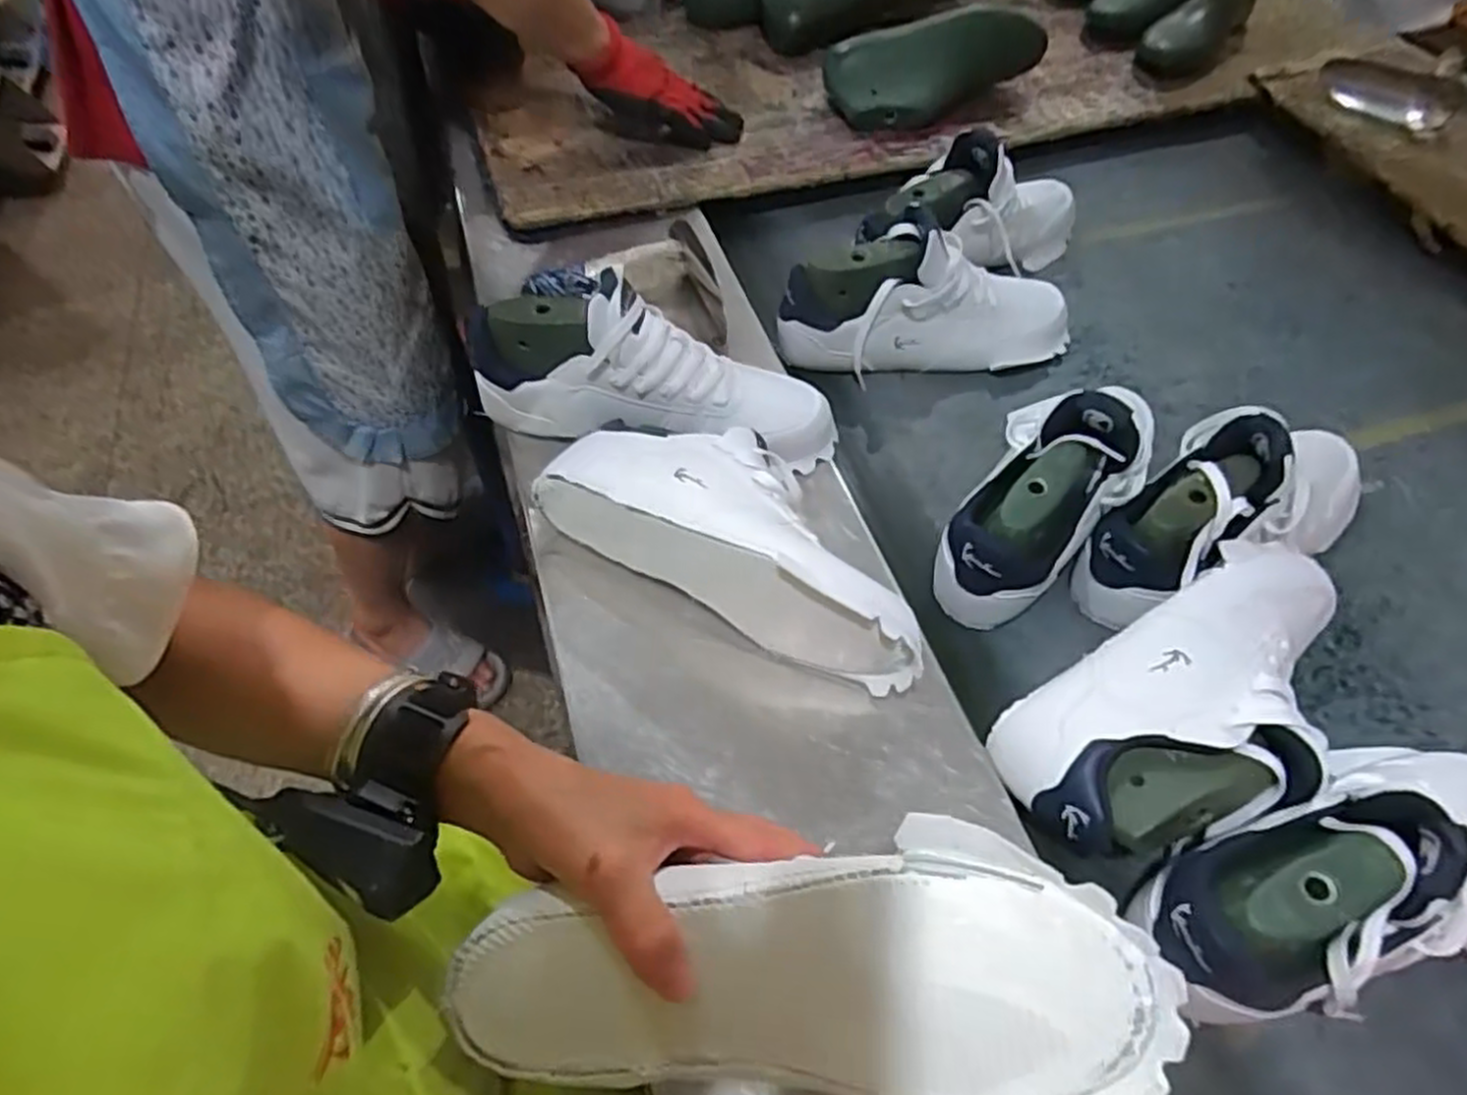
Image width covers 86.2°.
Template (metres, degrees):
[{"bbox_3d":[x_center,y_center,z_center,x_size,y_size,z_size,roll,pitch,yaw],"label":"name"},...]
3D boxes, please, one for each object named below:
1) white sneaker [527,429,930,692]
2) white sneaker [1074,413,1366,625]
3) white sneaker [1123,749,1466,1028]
[{"bbox_3d":[0.010,-0.014,0.526,0.274,0.087,0.117,26,58,16],"label":"white sneaker"},{"bbox_3d":[0.374,-0.042,0.571,0.256,0.110,0.088,-18,57,-14],"label":"white sneaker"},{"bbox_3d":[0.350,0.174,0.420,0.259,0.131,0.104,-12,56,-9],"label":"white sneaker"}]

